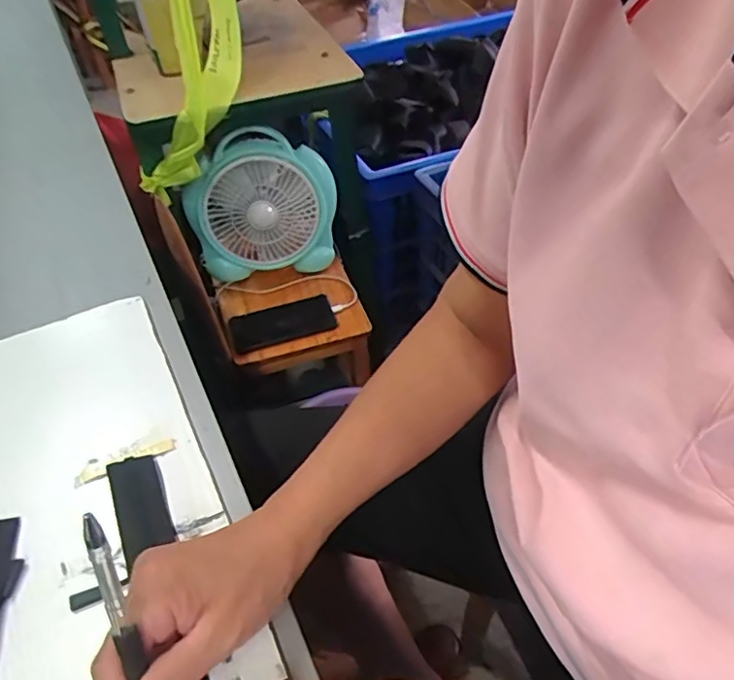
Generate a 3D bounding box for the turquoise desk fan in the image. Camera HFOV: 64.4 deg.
[{"bbox_3d":[-0.171,-0.219,0.967,0.239,0.218,0.083,-11,48,-7],"label":"turquoise desk fan"}]

